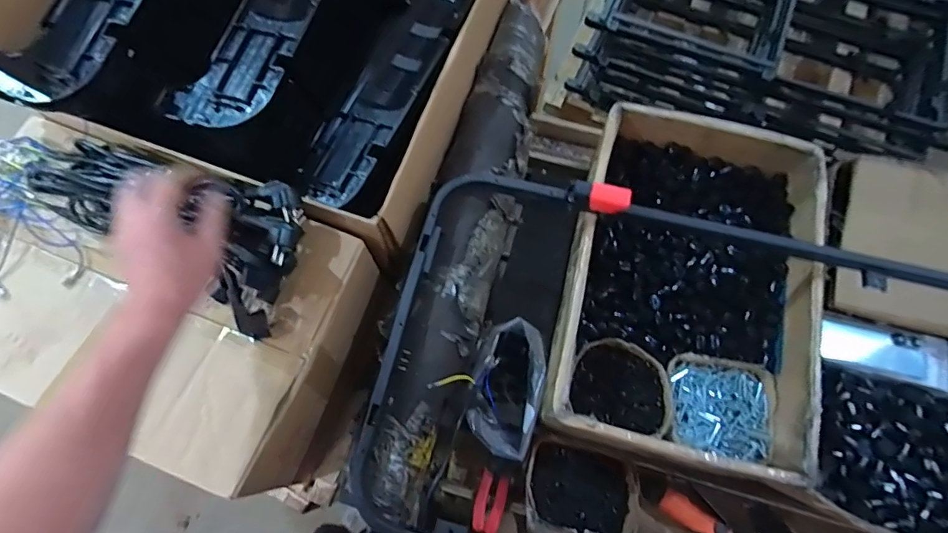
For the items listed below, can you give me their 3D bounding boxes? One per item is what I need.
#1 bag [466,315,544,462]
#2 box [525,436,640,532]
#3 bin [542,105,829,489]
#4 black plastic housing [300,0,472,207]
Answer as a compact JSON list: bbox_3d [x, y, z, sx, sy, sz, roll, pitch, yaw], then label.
[{"bbox_3d":[0.051,0.195,0.779,0.108,0.113,0.199,11,71,4],"label":"bag"},{"bbox_3d":[0.163,0.344,0.741,0.170,0.063,0.144,13,72,5],"label":"box"},{"bbox_3d":[0.337,0.029,0.788,0.367,0.150,0.546,14,72,5],"label":"bin"},{"bbox_3d":[-0.134,-0.304,0.786,0.175,0.067,0.460,26,73,9],"label":"black plastic housing"}]

